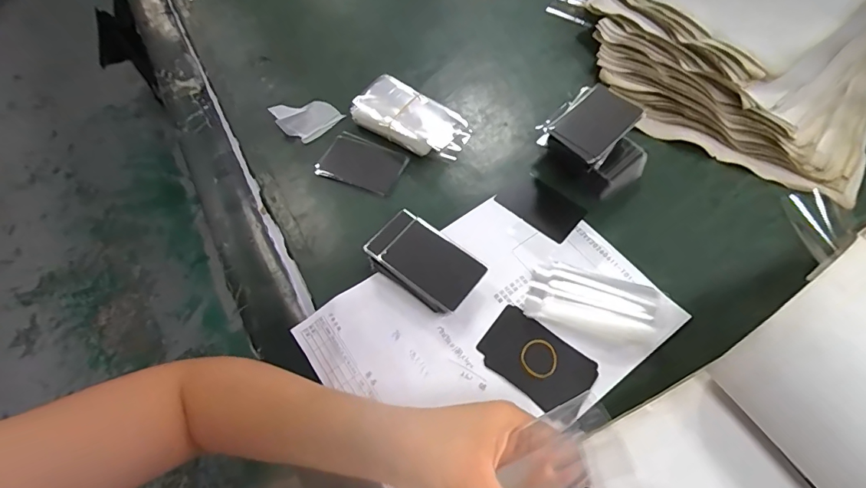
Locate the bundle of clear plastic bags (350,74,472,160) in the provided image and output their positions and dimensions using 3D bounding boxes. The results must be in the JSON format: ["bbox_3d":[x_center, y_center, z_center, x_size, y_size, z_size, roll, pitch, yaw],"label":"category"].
[{"bbox_3d":[-0.025,-0.144,0.515,0.129,0.030,0.067,28,65,17],"label":"bundle of clear plastic bags"}]

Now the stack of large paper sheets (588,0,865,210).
[{"bbox_3d":[0.367,-0.287,0.506,0.367,0.177,0.342,30,65,18],"label":"stack of large paper sheets"}]

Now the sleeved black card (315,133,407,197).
[{"bbox_3d":[-0.079,-0.091,0.502,0.095,0.004,0.062,20,63,13],"label":"sleeved black card"}]

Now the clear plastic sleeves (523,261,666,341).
[{"bbox_3d":[0.149,0.052,0.413,0.118,0.007,0.063,12,61,9],"label":"clear plastic sleeves"}]

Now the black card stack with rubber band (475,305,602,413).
[{"bbox_3d":[0.089,0.099,0.387,0.093,0.004,0.060,35,67,20],"label":"black card stack with rubber band"}]

